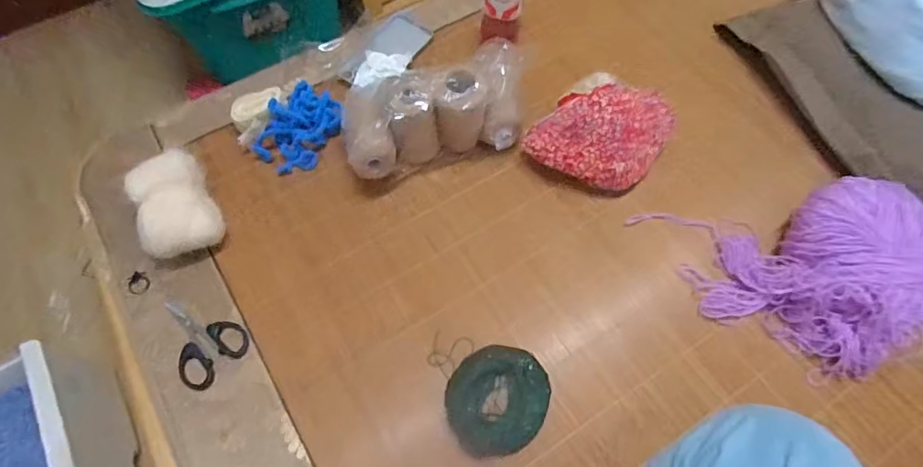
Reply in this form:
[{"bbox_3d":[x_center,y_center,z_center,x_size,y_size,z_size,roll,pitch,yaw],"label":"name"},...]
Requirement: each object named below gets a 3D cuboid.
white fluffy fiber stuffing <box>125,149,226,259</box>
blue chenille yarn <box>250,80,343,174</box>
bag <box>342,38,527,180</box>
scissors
[{"bbox_3d":[-0.336,-0.033,0.594,0.079,0.061,0.112,-26,65,-10],"label":"white fluffy fiber stuffing"},{"bbox_3d":[-0.219,-0.142,0.683,0.088,0.042,0.120,29,68,16],"label":"blue chenille yarn"},{"bbox_3d":[-0.035,-0.148,0.637,0.223,0.112,0.119,-20,64,-7],"label":"bag"},{"bbox_3d":[-0.292,0.115,0.571,0.076,0.010,0.104,-42,68,-17],"label":"scissors"}]

